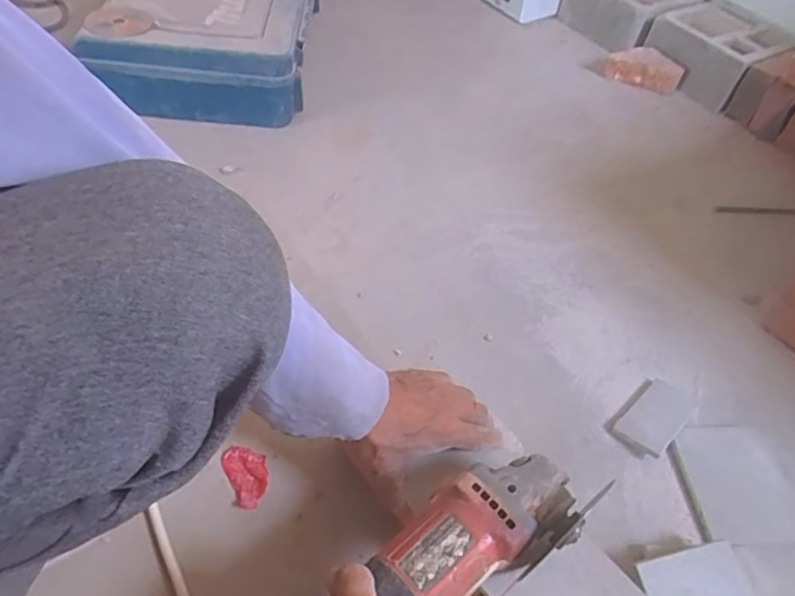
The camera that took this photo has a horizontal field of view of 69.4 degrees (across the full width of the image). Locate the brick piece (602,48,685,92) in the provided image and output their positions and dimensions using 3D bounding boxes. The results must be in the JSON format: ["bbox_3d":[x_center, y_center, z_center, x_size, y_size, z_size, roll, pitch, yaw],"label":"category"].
[{"bbox_3d":[0.501,-0.472,1.174,0.150,0.060,0.079,16,48,8],"label":"brick piece"}]

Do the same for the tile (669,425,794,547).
[{"bbox_3d":[0.340,0.185,0.576,0.107,0.008,0.120,1,48,-6],"label":"tile"}]

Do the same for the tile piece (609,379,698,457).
[{"bbox_3d":[0.280,0.127,0.618,0.100,0.008,0.051,-33,59,-31],"label":"tile piece"}]

